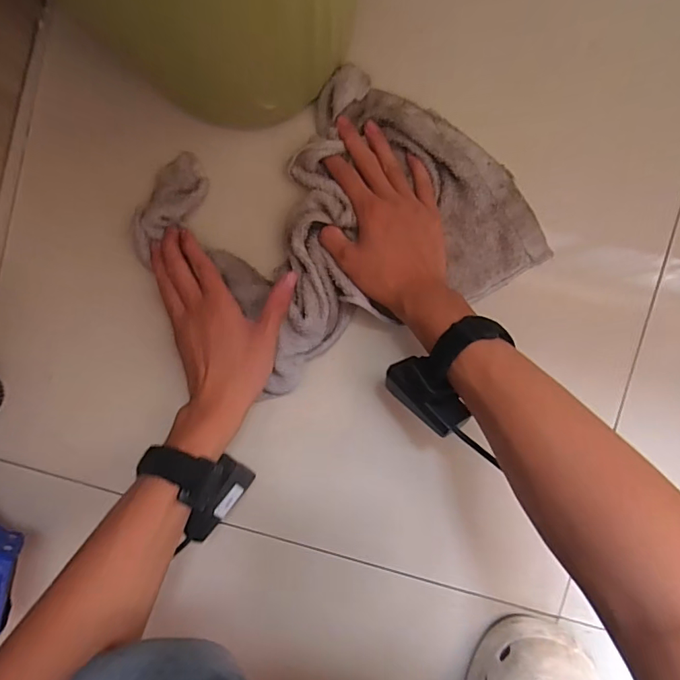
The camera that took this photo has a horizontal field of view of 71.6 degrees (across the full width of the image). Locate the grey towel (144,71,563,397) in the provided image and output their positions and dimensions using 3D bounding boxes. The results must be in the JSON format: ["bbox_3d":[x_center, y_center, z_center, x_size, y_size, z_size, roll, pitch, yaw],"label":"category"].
[{"bbox_3d":[-0.005,-0.105,0.411,0.316,0.034,0.230,-26,92,4],"label":"grey towel"}]

